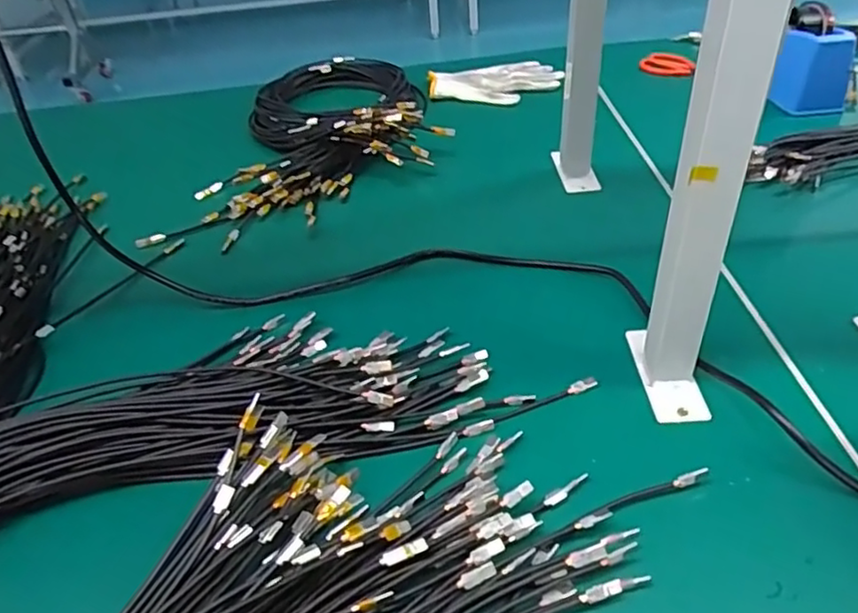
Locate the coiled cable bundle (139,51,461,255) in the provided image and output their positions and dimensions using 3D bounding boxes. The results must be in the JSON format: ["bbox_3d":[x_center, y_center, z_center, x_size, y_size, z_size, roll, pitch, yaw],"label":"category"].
[{"bbox_3d":[-0.125,-0.256,0.867,0.305,0.059,0.529,4,41,12],"label":"coiled cable bundle"}]

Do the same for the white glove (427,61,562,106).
[{"bbox_3d":[0.100,-0.335,0.970,0.194,0.020,0.123,-8,40,-1],"label":"white glove"}]

